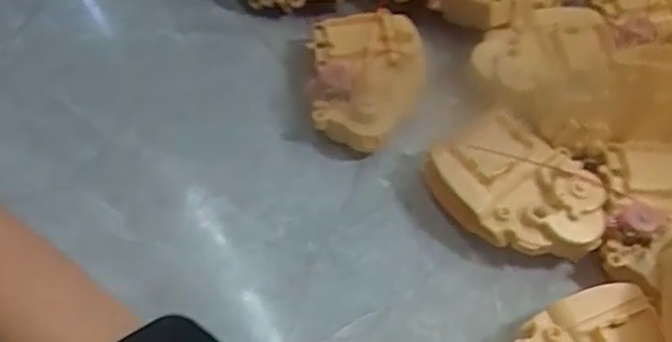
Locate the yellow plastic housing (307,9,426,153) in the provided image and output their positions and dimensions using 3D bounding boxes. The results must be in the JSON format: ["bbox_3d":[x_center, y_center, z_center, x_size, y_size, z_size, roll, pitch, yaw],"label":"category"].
[{"bbox_3d":[0.021,-0.061,0.423,0.071,0.029,0.103,1,57,-1],"label":"yellow plastic housing"}]

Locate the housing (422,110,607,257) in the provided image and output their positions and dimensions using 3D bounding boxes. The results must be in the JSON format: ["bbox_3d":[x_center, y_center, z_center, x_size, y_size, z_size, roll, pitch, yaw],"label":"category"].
[{"bbox_3d":[0.105,0.009,0.380,0.105,0.037,0.075,29,61,16],"label":"housing"}]

